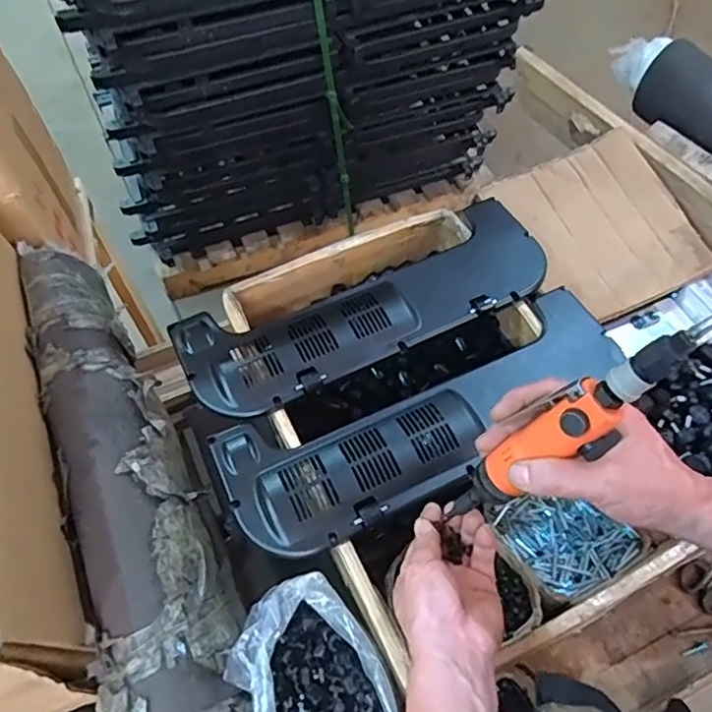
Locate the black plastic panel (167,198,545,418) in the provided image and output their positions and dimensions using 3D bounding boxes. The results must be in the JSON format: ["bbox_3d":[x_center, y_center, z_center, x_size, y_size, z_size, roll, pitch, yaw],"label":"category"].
[{"bbox_3d":[0.019,-0.067,0.744,0.476,0.040,0.166,-25,63,-13],"label":"black plastic panel"}]

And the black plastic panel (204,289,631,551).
[{"bbox_3d":[0.085,0.062,0.656,0.467,0.025,0.157,-23,63,-12],"label":"black plastic panel"}]

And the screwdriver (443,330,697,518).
[{"bbox_3d":[0.148,0.064,0.444,0.035,0.243,0.040,-1,55,-36],"label":"screwdriver"}]

